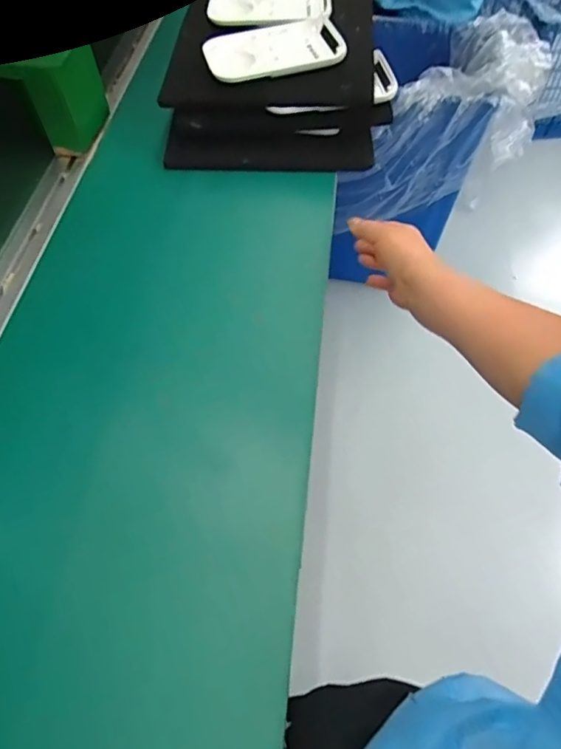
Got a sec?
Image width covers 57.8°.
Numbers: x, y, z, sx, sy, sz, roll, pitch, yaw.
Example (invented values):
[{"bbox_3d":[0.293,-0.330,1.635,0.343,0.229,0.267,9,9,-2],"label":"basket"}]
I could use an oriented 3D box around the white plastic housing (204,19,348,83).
[{"bbox_3d":[-0.008,-0.388,0.604,0.159,0.020,0.097,-13,61,-9],"label":"white plastic housing"}]

